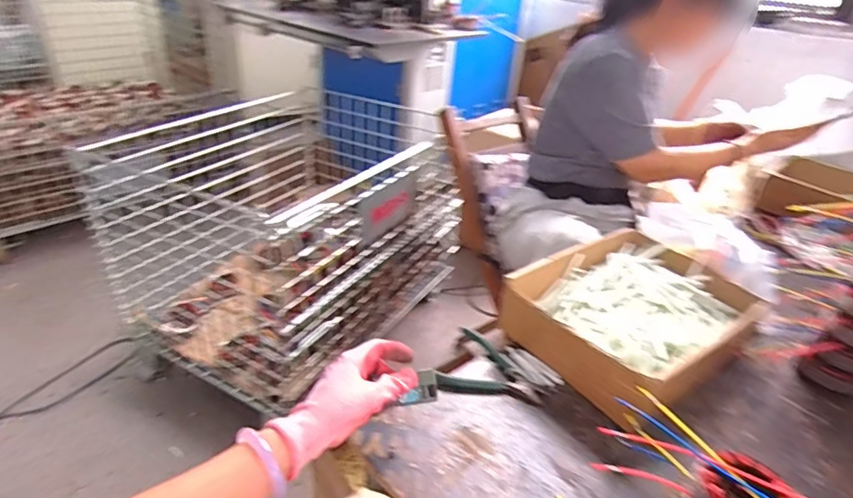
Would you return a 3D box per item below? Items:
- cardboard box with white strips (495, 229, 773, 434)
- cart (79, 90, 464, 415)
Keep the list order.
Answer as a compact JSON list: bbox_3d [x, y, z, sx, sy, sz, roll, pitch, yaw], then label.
[{"bbox_3d":[0.302,0.098,0.761,0.322,0.091,0.246,-18,37,-34],"label":"cardboard box with white strips"},{"bbox_3d":[-0.379,-0.080,1.498,0.691,0.514,0.828,21,34,25],"label":"cart"}]

